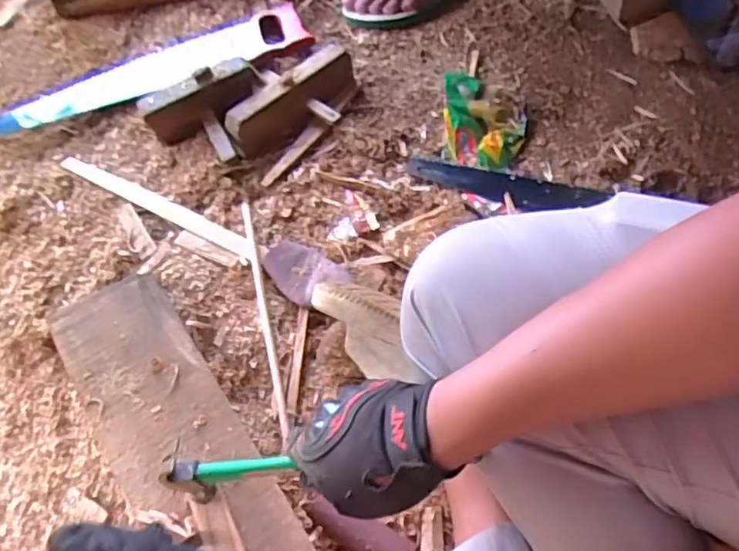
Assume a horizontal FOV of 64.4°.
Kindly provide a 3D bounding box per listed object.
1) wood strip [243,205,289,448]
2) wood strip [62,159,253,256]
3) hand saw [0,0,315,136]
[{"bbox_3d":[-0.120,0.039,0.661,0.010,0.009,0.289,-13,65,-4],"label":"wood strip"},{"bbox_3d":[-0.267,-0.089,0.727,0.280,0.005,0.024,25,68,13],"label":"wood strip"},{"bbox_3d":[-0.318,-0.295,0.823,0.465,0.015,0.082,-21,66,-8],"label":"hand saw"}]

